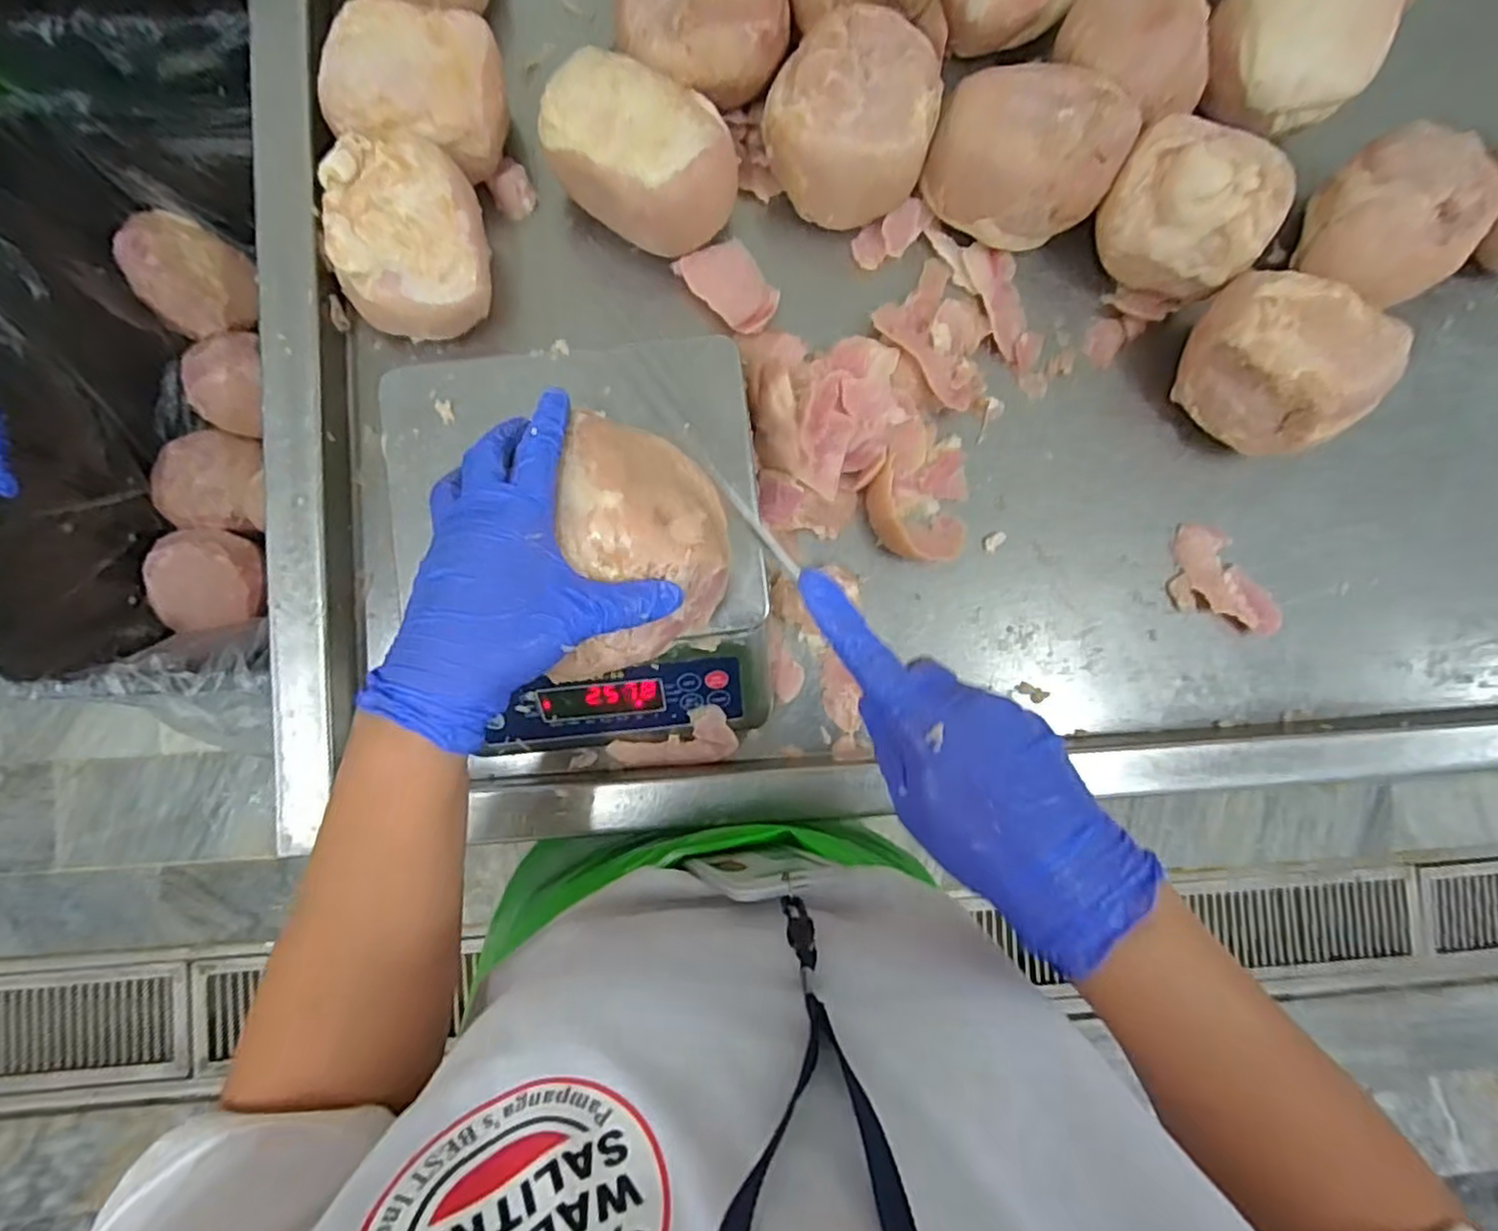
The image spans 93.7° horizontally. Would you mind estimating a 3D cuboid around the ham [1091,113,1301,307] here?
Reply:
[{"bbox_3d":[0.332,-0.307,0.546,0.119,0.099,0.093,30,86,-2],"label":"ham"}]

